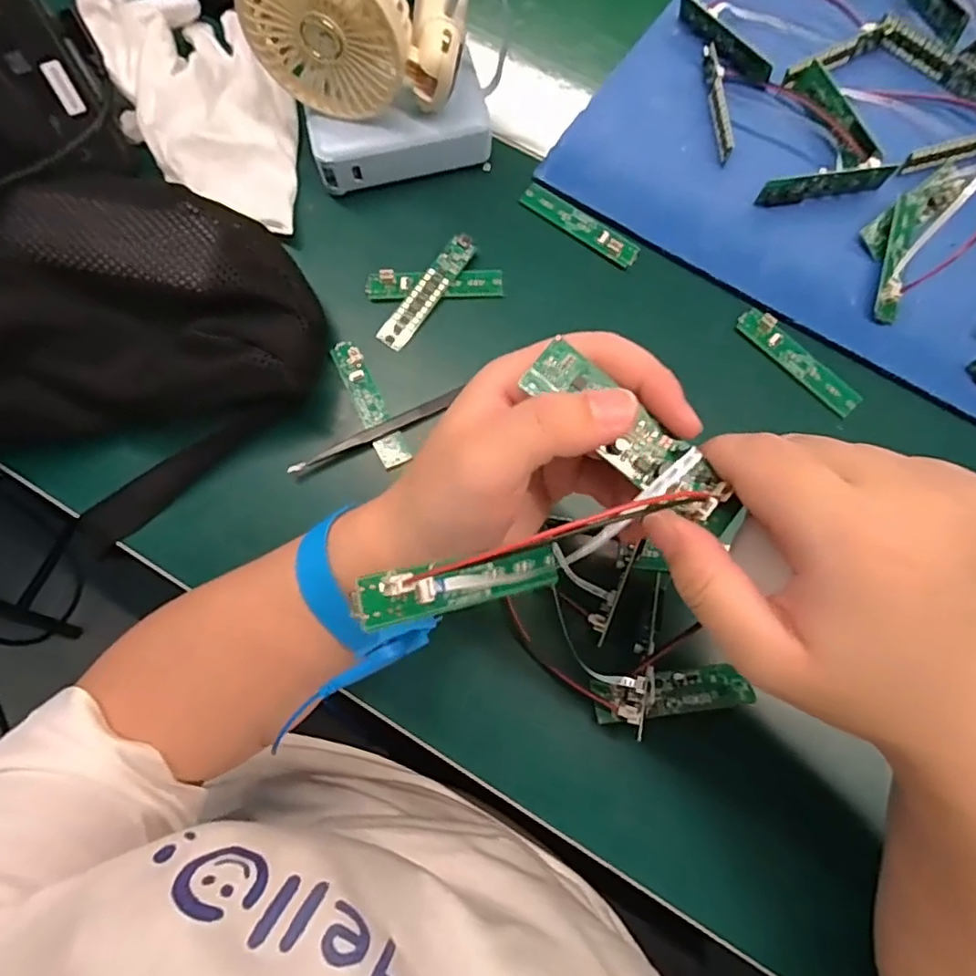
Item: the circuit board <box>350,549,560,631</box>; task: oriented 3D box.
[{"bbox_3d":[-0.005,0.034,0.209,0.082,0.010,0.014,-6,76,-38],"label":"circuit board"}]

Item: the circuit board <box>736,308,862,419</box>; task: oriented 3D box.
[{"bbox_3d":[0.187,-0.077,0.354,0.084,0.006,0.018,44,82,8],"label":"circuit board"}]

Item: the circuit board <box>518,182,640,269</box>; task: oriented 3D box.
[{"bbox_3d":[0.059,-0.170,0.379,0.085,0.006,0.017,37,81,7],"label":"circuit board"}]

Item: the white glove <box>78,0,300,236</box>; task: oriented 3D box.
[{"bbox_3d":[-0.185,-0.253,0.379,0.097,0.039,0.211,-33,80,-6],"label":"white glove"}]

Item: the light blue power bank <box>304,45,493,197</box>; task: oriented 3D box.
[{"bbox_3d":[-0.056,-0.225,0.375,0.113,0.039,0.047,-15,79,-2],"label":"light blue power bank"}]

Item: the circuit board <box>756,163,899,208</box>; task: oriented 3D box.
[{"bbox_3d":[0.212,-0.190,0.370,0.083,0.017,0.009,-8,79,-1],"label":"circuit board"}]

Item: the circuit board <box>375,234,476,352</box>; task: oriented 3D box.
[{"bbox_3d":[-0.038,-0.122,0.369,0.017,0.004,0.083,37,87,-6],"label":"circuit board"}]

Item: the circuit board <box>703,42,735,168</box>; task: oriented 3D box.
[{"bbox_3d":[0.151,-0.252,0.386,0.008,0.014,0.082,-4,79,0],"label":"circuit board"}]

